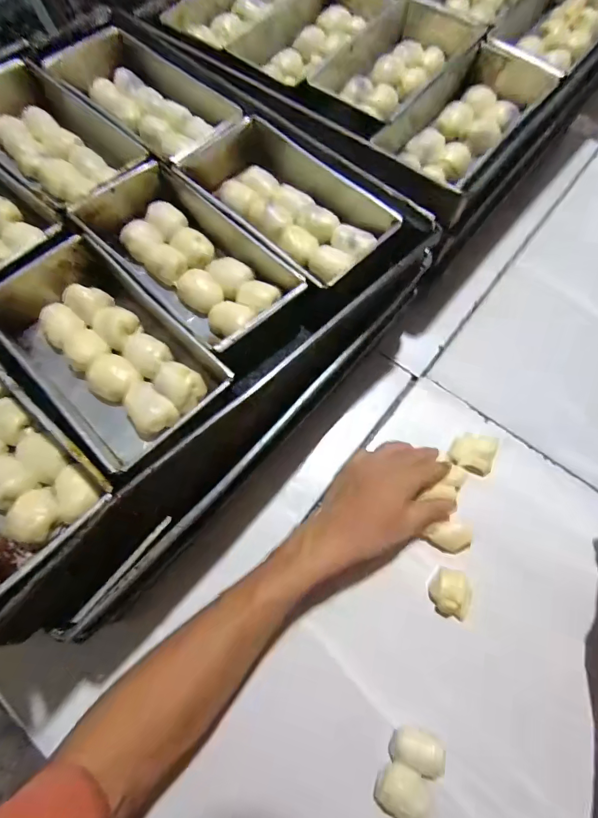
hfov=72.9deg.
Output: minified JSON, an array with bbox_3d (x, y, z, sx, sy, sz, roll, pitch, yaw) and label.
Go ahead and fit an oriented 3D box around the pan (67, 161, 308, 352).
[{"bbox_3d":[-0.086,-0.126,0.358,0.192,0.050,0.104,41,77,14],"label":"pan"}]

